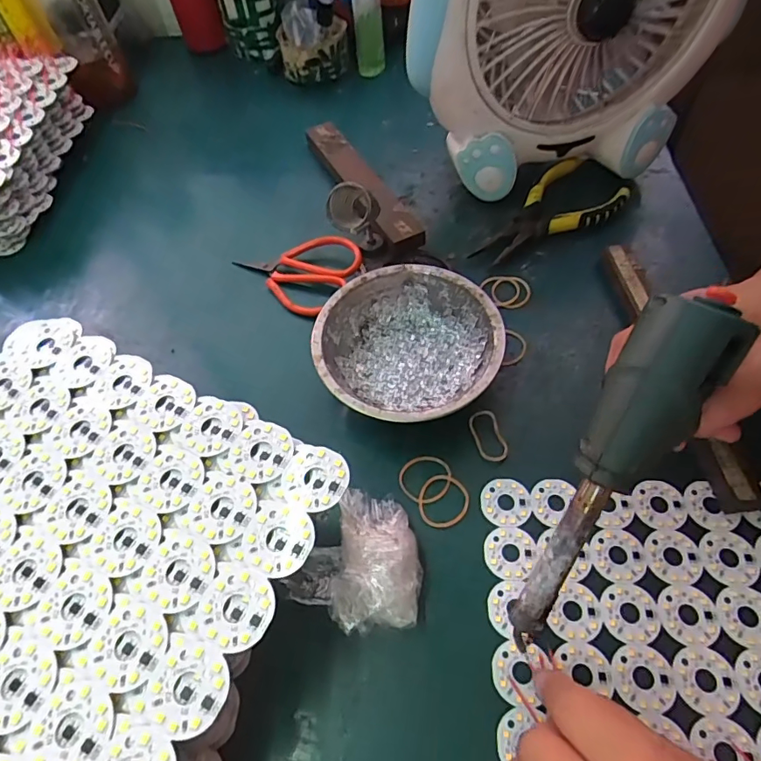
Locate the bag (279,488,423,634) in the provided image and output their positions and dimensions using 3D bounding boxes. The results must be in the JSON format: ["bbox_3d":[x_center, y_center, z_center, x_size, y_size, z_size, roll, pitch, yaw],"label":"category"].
[{"bbox_3d":[-0.007,0.103,0.280,0.068,0.031,0.072,23,63,18],"label":"bag"}]

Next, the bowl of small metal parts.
[{"bbox_3d":[0.018,-0.026,0.346,0.123,0.039,0.122,-2,58,3],"label":"bowl of small metal parts"}]

